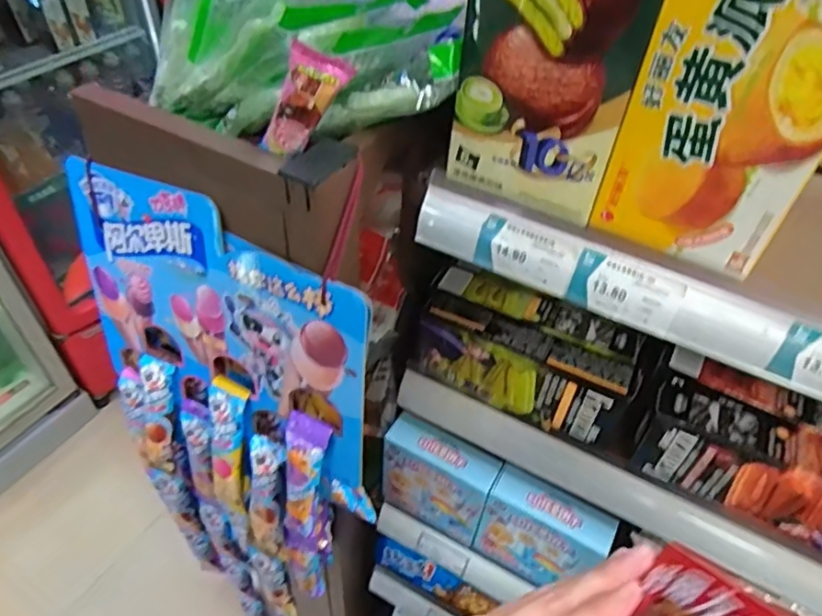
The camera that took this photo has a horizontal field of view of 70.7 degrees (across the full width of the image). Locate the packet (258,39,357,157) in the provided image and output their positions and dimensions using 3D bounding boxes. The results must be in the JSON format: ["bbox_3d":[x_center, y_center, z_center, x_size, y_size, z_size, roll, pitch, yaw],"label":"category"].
[{"bbox_3d":[-0.072,-0.127,0.371,0.034,0.081,0.018,30,43,-16],"label":"packet"}]

